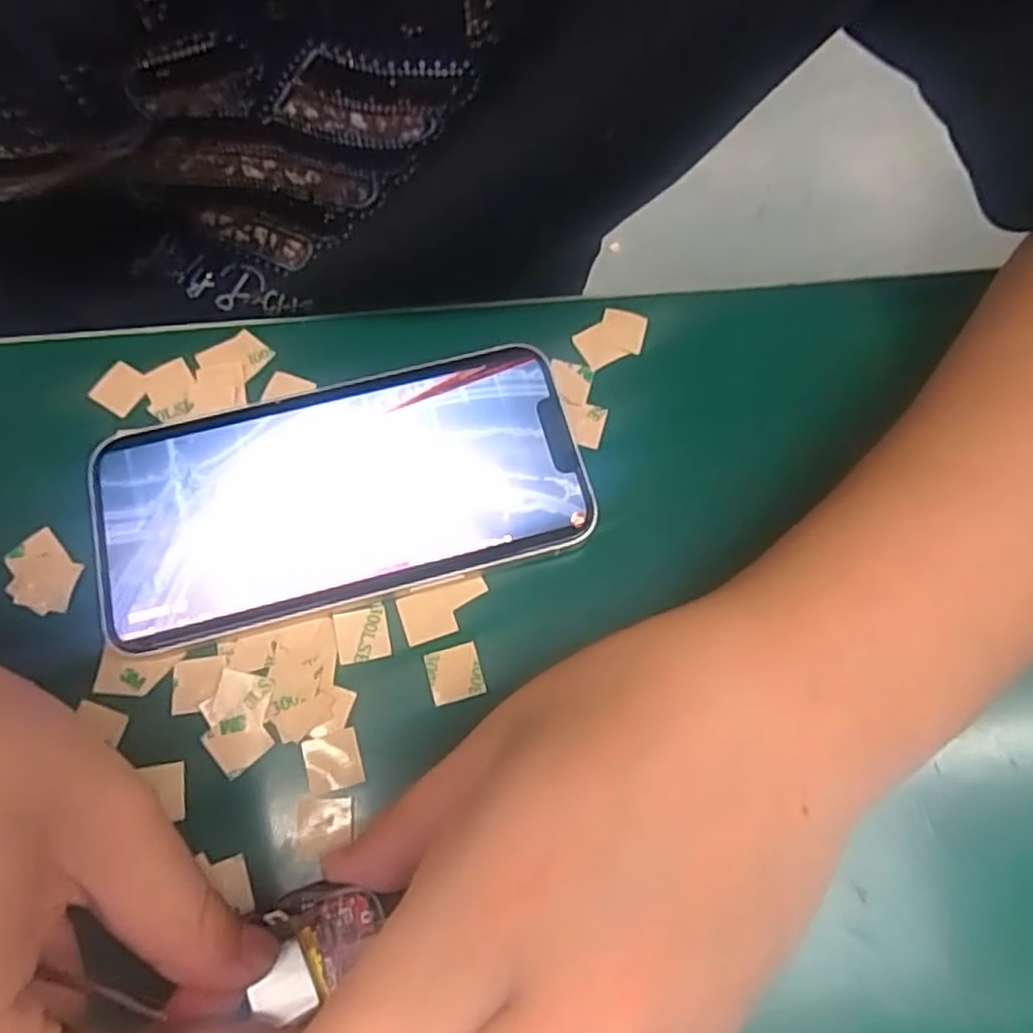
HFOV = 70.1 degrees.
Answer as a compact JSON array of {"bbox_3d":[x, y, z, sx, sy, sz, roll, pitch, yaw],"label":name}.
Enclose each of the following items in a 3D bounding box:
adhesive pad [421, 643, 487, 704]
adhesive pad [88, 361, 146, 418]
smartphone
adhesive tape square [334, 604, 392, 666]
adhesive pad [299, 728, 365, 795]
[{"bbox_3d":[-0.018,0.045,0.212,0.015,0.004,0.015,-15,72,-7],"label":"adhesive pad"},{"bbox_3d":[-0.130,-0.042,0.241,0.015,0.004,0.015,31,76,5],"label":"adhesive pad"},{"bbox_3d":[-0.053,-0.008,0.226,0.143,0.009,0.071,-13,72,-6],"label":"smartphone"},{"bbox_3d":[-0.045,0.034,0.215,0.015,0.004,0.016,-11,72,-5],"label":"adhesive tape square"},{"bbox_3d":[-0.051,0.067,0.203,0.015,0.004,0.015,-16,72,-7],"label":"adhesive pad"}]

